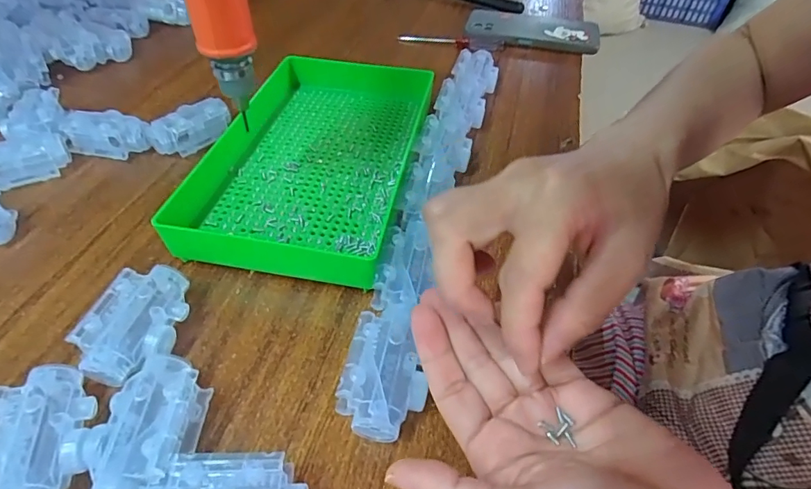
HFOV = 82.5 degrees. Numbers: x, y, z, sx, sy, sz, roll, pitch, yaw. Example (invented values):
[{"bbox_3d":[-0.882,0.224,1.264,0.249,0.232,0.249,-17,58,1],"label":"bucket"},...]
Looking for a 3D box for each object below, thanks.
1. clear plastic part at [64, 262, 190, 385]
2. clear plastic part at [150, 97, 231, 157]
[{"bbox_3d":[-0.154,0.047,0.269,0.042,0.030,0.070,13,48,9],"label":"clear plastic part"},{"bbox_3d":[-0.191,-0.105,0.412,0.032,0.030,0.065,28,52,21],"label":"clear plastic part"}]

